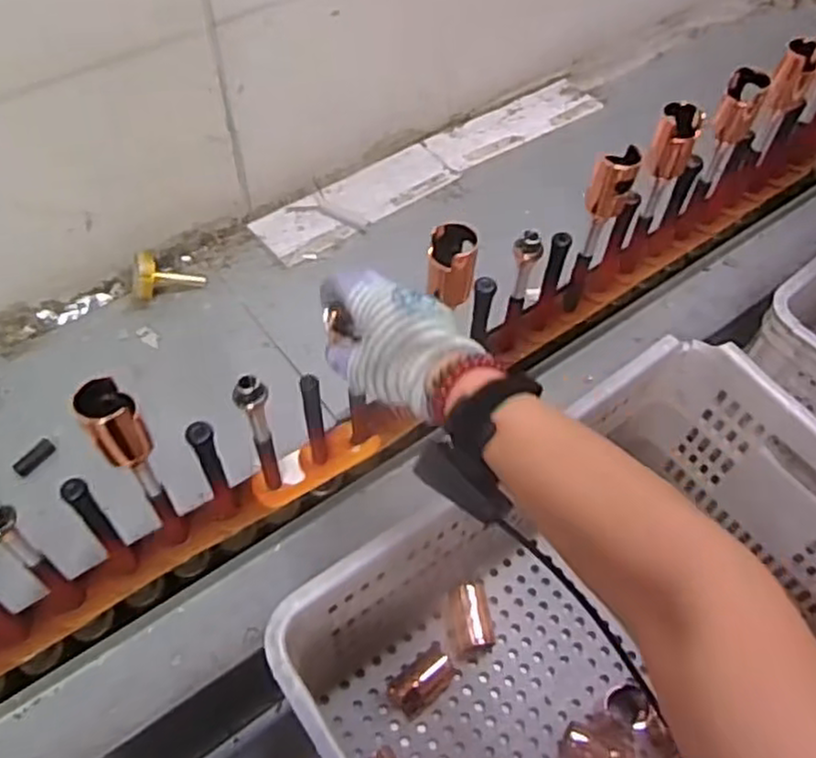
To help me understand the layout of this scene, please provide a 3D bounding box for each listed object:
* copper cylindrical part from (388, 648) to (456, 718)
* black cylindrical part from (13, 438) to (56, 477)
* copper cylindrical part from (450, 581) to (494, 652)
[{"bbox_3d":[0.017,0.335,0.806,0.072,0.037,0.044,-35,64,-26],"label":"copper cylindrical part"},{"bbox_3d":[-0.404,0.084,0.780,0.014,0.020,0.046,28,57,15],"label":"black cylindrical part"},{"bbox_3d":[0.076,0.275,0.841,0.039,0.032,0.076,-6,55,-10],"label":"copper cylindrical part"}]

